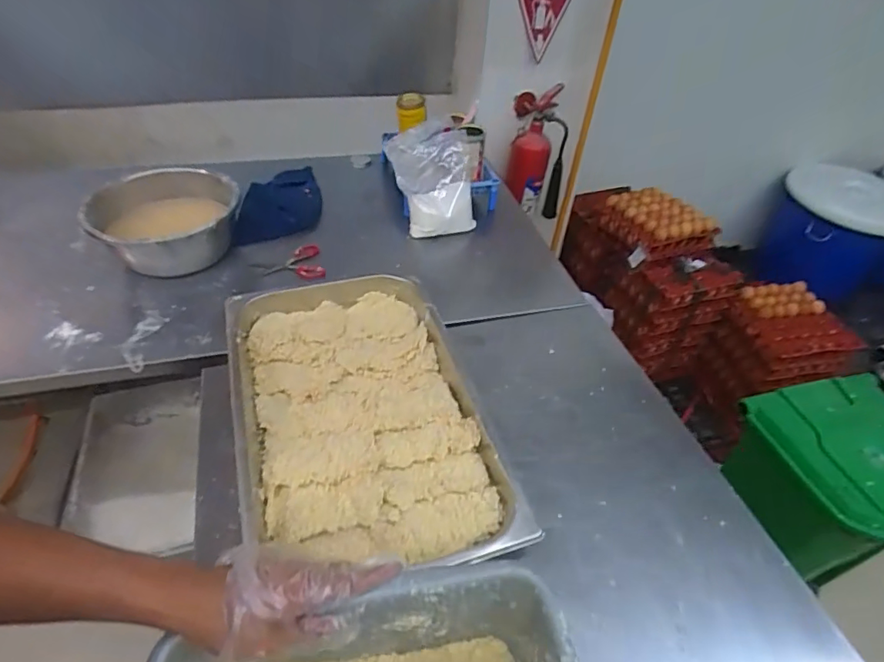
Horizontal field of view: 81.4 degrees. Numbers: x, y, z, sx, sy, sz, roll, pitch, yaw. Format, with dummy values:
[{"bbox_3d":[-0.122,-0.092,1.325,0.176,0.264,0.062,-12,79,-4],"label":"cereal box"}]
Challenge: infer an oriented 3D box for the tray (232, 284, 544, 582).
[{"bbox_3d":[-0.115,0.102,0.736,0.327,0.050,0.509,-11,45,-15],"label":"tray"}]

